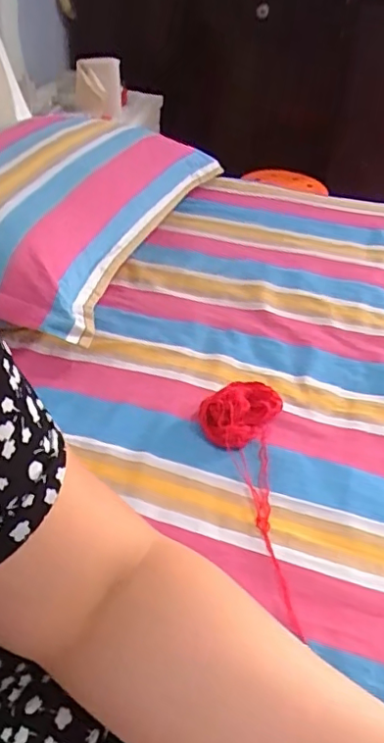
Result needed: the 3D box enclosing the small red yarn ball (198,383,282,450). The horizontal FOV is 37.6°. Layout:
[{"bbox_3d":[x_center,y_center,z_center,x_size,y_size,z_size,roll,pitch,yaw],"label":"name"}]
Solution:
[{"bbox_3d":[0.058,0.043,0.666,0.070,0.042,0.110,32,49,30],"label":"small red yarn ball"}]

